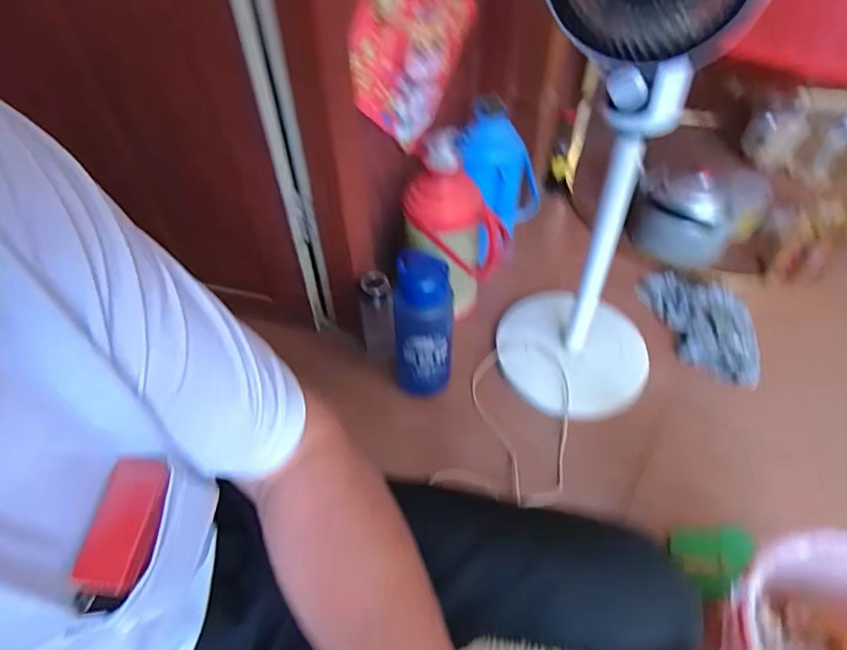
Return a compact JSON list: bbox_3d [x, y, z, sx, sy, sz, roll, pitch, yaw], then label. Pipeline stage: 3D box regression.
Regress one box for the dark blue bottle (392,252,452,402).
[{"bbox_3d":[-0.002,0.013,0.939,0.102,0.324,0.089,-3,47,-1],"label":"dark blue bottle"}]

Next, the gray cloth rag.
[{"bbox_3d":[0.624,-0.008,1.133,0.196,0.064,0.311,-10,48,-8],"label":"gray cloth rag"}]

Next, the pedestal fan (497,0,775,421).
[{"bbox_3d":[0.282,-0.200,0.767,0.274,0.812,0.253,20,51,19],"label":"pedestal fan"}]

